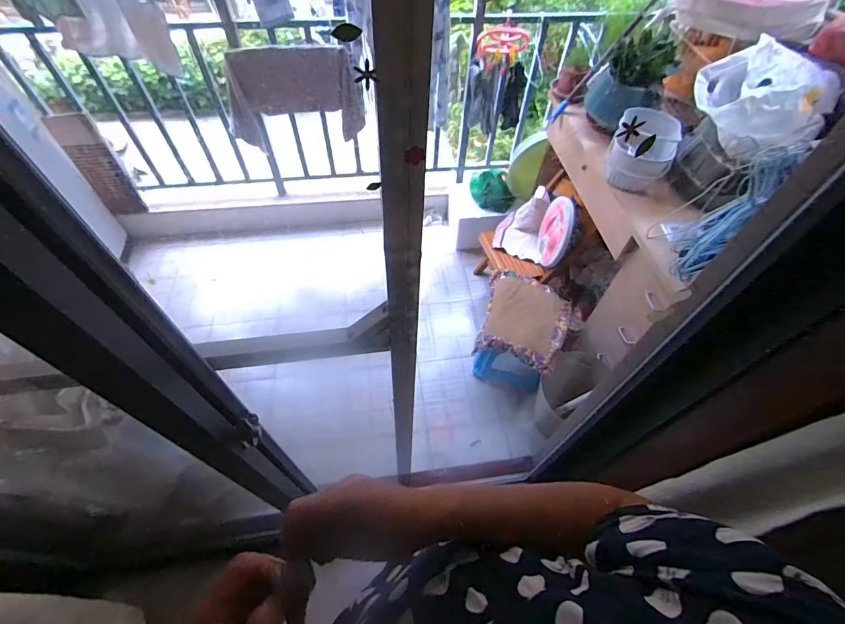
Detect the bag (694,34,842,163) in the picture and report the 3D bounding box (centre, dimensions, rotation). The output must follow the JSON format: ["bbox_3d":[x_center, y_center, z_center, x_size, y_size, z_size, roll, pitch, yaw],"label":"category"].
[{"bbox_3d":[0.918,-0.584,1.083,0.335,0.173,0.316,33,61,20],"label":"bag"}]

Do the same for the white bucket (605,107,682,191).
[{"bbox_3d":[0.714,-0.529,1.292,0.193,0.183,0.200,28,59,17],"label":"white bucket"}]

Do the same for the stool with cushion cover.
[{"bbox_3d":[0.400,0.087,1.667,0.334,0.329,0.403,20,57,12],"label":"stool with cushion cover"}]

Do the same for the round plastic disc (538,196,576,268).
[{"bbox_3d":[0.566,-0.329,1.683,0.059,0.237,0.272,3,87,-13],"label":"round plastic disc"}]

